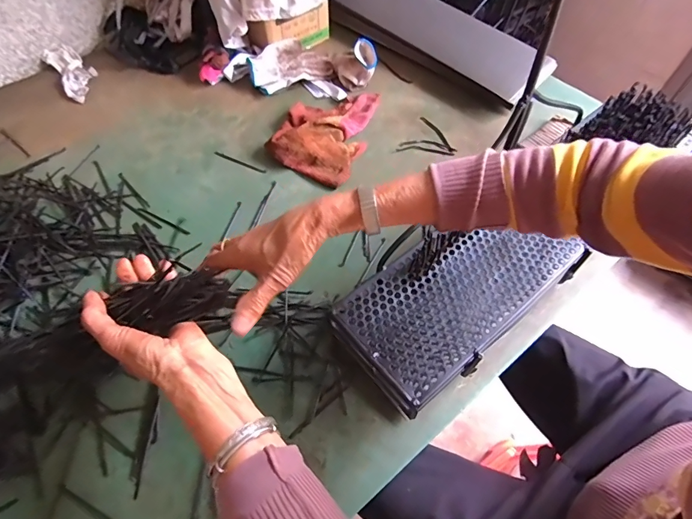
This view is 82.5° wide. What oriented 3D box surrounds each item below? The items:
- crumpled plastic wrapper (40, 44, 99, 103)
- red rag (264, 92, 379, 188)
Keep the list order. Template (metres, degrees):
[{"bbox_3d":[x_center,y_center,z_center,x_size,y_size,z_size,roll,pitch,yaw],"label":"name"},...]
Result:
[{"bbox_3d":[-0.573,-0.396,0.830,0.072,0.028,0.177,-34,64,-21],"label":"crumpled plastic wrapper"},{"bbox_3d":[-0.032,-0.253,0.736,0.157,0.031,0.248,21,59,11],"label":"red rag"}]

